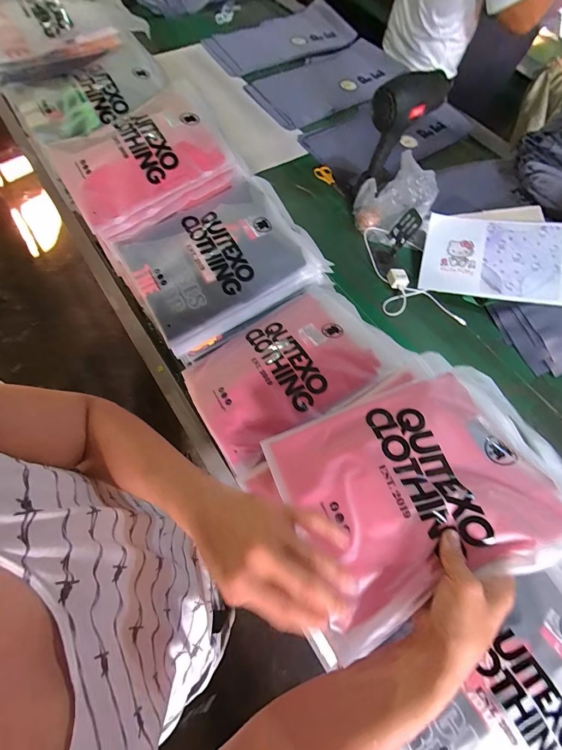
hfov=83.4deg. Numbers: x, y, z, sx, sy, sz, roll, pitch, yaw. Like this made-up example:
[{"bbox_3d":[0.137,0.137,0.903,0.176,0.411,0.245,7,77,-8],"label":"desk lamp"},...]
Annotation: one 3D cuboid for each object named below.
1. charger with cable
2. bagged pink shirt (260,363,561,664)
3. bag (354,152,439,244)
[{"bbox_3d":[0.293,-0.234,0.784,0.144,0.028,0.335,-27,71,-14],"label":"charger with cable"},{"bbox_3d":[0.173,0.130,0.390,0.349,0.086,0.235,-18,69,-11],"label":"bagged pink shirt"},{"bbox_3d":[0.284,-0.435,0.790,0.128,0.174,0.161,-29,71,-14],"label":"bag"}]

